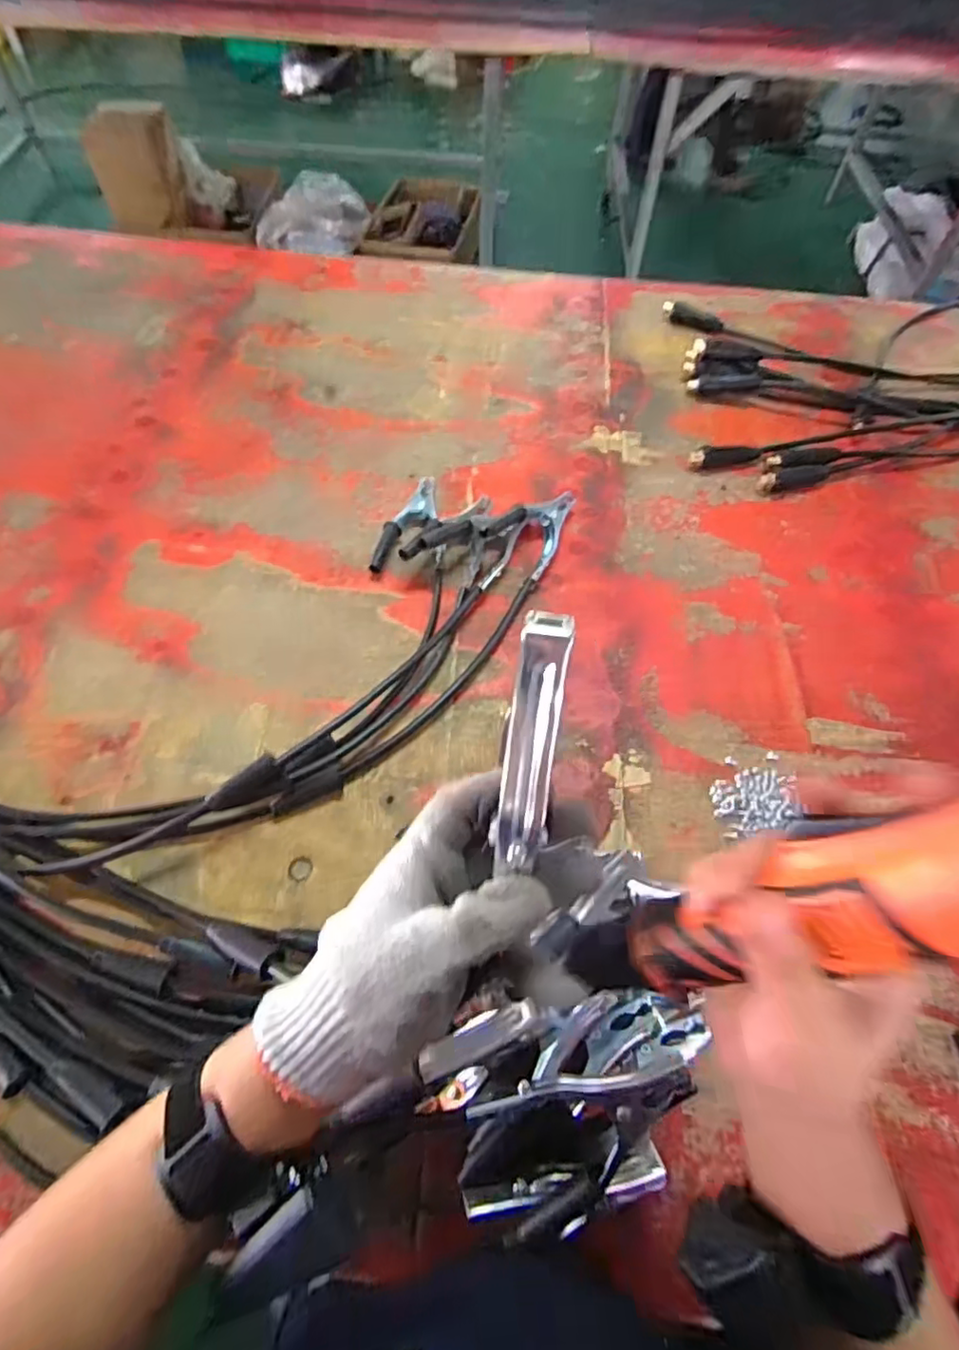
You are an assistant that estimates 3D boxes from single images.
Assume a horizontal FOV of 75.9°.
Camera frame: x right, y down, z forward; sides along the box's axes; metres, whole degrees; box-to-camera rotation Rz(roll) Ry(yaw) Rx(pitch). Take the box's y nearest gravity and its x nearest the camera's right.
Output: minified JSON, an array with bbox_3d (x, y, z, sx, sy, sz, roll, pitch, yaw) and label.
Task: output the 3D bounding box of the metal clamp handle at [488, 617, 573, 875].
[{"bbox_3d":[0.021,0.031,0.249,0.020,0.111,0.008,7,15,3],"label":"metal clamp handle"}]

